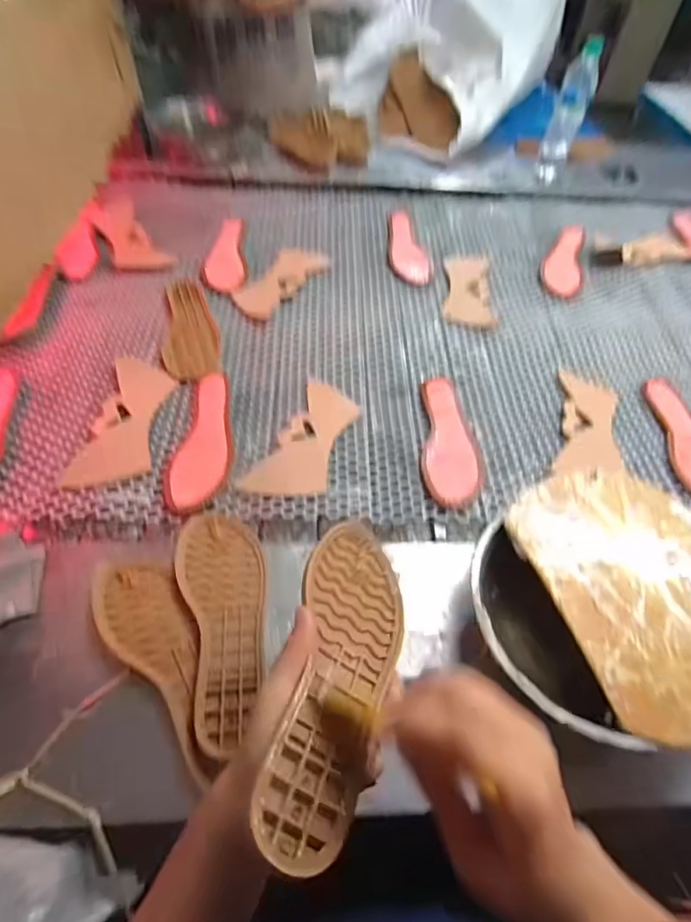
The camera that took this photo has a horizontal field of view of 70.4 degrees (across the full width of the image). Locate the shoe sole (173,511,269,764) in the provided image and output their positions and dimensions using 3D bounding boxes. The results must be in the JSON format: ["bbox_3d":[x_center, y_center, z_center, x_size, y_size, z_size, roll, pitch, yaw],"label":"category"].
[{"bbox_3d":[-0.111,0.142,0.459,0.080,0.024,0.222,-11,56,-12],"label":"shoe sole"}]

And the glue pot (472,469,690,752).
[{"bbox_3d":[0.244,0.130,0.458,0.250,0.075,0.234,2,54,-3],"label":"glue pot"}]

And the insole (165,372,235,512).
[{"bbox_3d":[-0.183,-0.028,0.632,0.077,0.018,0.207,0,55,-4],"label":"insole"}]

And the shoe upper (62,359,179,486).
[{"bbox_3d":[-0.289,-0.056,0.648,0.092,0.011,0.218,3,54,-2],"label":"shoe upper"}]

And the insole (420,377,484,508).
[{"bbox_3d":[0.139,-0.029,0.652,0.074,0.028,0.210,4,54,-2],"label":"insole"}]

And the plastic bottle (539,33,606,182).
[{"bbox_3d":[0.463,-0.716,1.026,0.060,0.244,0.080,17,55,8],"label":"plastic bottle"}]

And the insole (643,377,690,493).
[{"bbox_3d":[0.478,-0.036,0.681,0.077,0.008,0.237,10,49,-2],"label":"insole"}]

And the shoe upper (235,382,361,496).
[{"bbox_3d":[-0.044,-0.030,0.645,0.101,0.019,0.207,22,56,11],"label":"shoe upper"}]

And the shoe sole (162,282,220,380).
[{"bbox_3d":[-0.239,-0.210,0.763,0.080,0.004,0.221,-5,55,-8],"label":"shoe sole"}]

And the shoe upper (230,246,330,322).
[{"bbox_3d":[-0.114,-0.316,0.857,0.088,0.007,0.212,27,57,14],"label":"shoe upper"}]

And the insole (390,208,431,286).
[{"bbox_3d":[0.119,-0.411,0.935,0.070,0.008,0.230,2,54,-3],"label":"insole"}]

